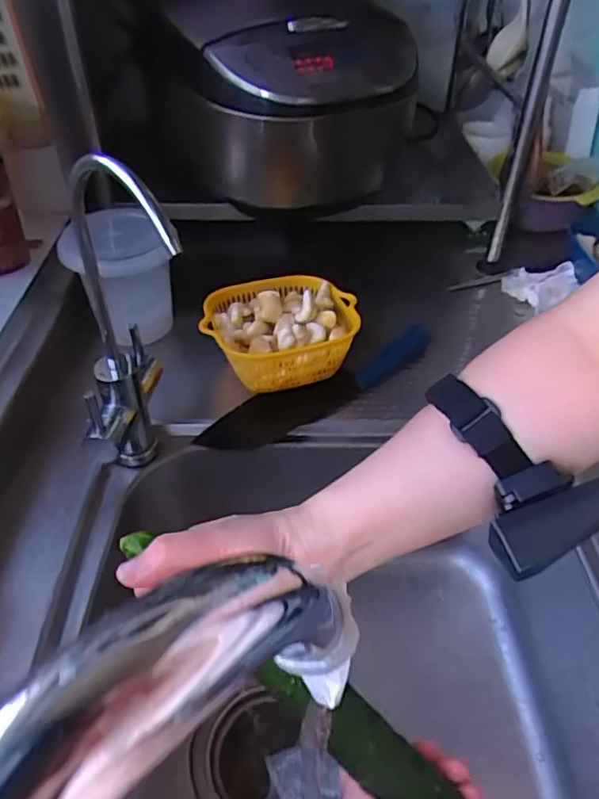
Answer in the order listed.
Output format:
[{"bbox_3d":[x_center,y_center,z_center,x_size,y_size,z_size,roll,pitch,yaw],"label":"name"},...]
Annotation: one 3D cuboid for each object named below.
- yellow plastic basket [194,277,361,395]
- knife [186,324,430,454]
[{"bbox_3d":[-0.020,-0.065,0.601,0.145,0.074,0.135,-13,43,-16],"label":"yellow plastic basket"},{"bbox_3d":[0.033,-0.016,0.598,0.286,0.015,0.059,-22,46,-25],"label":"knife"}]

